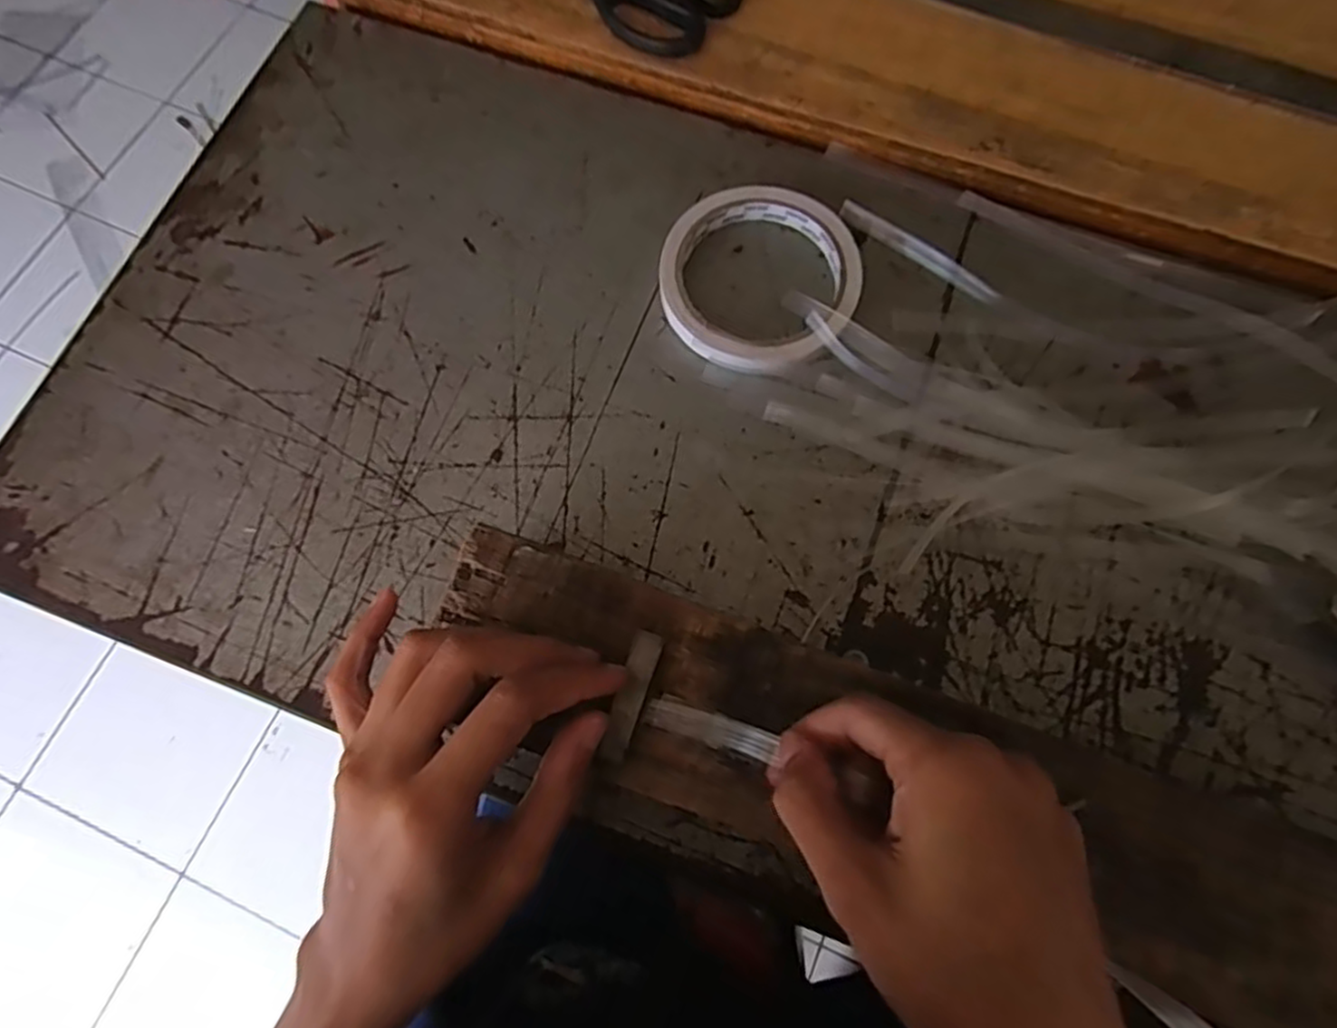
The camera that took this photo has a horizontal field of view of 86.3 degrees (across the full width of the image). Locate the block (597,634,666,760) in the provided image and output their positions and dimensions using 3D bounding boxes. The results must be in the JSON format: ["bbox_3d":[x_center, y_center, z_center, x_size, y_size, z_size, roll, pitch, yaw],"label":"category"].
[{"bbox_3d":[-0.012,0.062,0.246,0.009,0.007,0.044,18,79,5],"label":"block"}]

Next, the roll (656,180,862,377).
[{"bbox_3d":[0.044,-0.114,0.346,0.093,0.013,0.096,0,75,1],"label":"roll"}]

